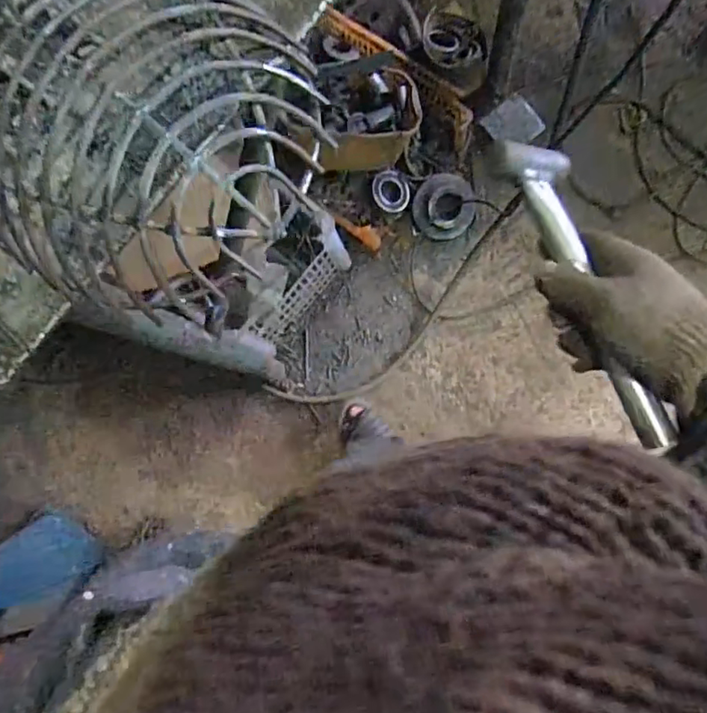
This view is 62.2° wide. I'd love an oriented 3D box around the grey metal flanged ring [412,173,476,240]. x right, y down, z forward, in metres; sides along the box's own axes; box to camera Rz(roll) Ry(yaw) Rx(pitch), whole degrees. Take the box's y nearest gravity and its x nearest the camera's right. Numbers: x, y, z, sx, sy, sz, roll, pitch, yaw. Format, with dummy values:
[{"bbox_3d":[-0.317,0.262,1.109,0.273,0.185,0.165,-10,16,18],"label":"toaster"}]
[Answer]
[{"bbox_3d":[0.195,-0.325,1.263,0.131,0.043,0.134,-5,89,5],"label":"grey metal flanged ring"}]

